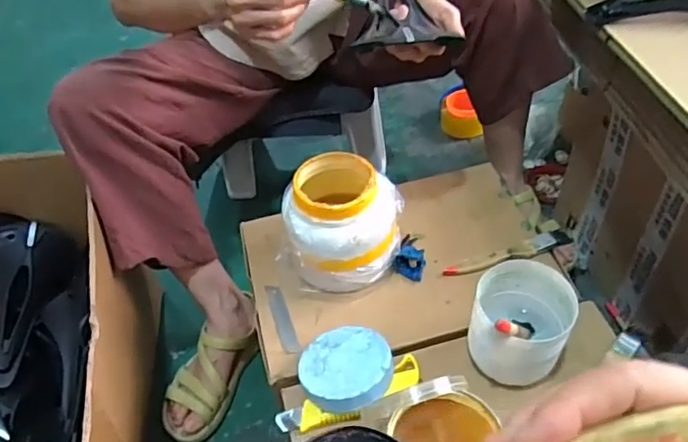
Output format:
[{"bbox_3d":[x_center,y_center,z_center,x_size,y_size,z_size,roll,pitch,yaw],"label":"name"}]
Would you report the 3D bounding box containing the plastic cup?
[{"bbox_3d":[0.175,0.100,0.572,0.089,0.118,0.106,18,52,21],"label":"plastic cup"}]

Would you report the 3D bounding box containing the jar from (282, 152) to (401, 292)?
[{"bbox_3d":[-0.001,0.008,0.685,0.134,0.134,0.109,-8,47,-2],"label":"jar"}]

